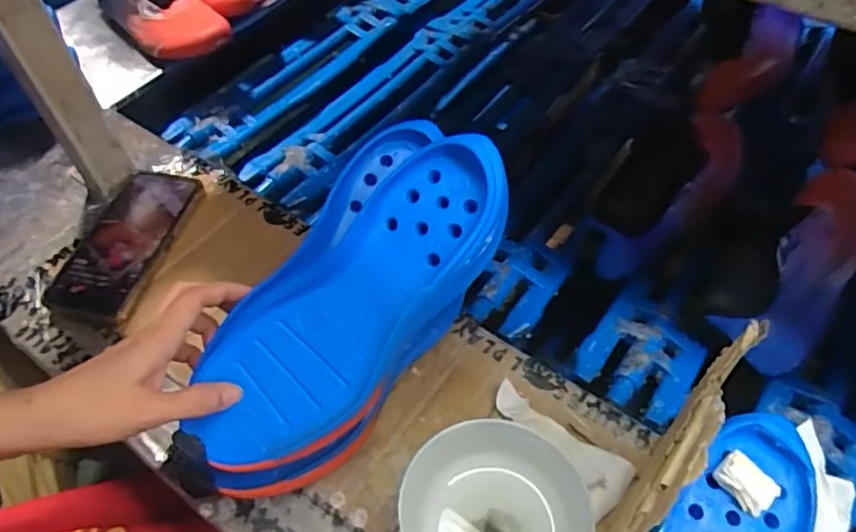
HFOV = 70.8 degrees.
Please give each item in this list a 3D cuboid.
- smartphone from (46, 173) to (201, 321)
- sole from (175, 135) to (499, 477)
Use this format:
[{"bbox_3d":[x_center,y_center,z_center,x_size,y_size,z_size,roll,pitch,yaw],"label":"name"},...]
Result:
[{"bbox_3d":[-0.278,-0.025,0.552,0.081,0.010,0.161,6,53,8],"label":"smartphone"},{"bbox_3d":[-0.057,0.023,0.391,0.259,0.039,0.109,-47,62,2],"label":"sole"}]

